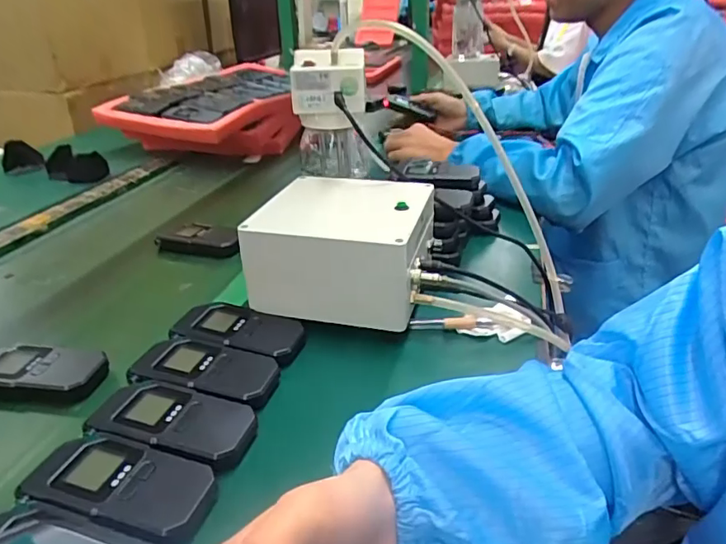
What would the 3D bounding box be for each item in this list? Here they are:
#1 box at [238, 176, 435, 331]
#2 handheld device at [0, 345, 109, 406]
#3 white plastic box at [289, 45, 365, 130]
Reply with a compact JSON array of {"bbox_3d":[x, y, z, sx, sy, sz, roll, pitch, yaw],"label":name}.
[{"bbox_3d":[-0.019,-0.027,0.558,0.168,0.100,0.163,8,28,15],"label":"box"},{"bbox_3d":[-0.291,0.092,0.475,0.115,0.028,0.050,3,27,5],"label":"handheld device"},{"bbox_3d":[-0.041,-0.211,0.615,0.083,0.085,0.053,-2,27,-4],"label":"white plastic box"}]

